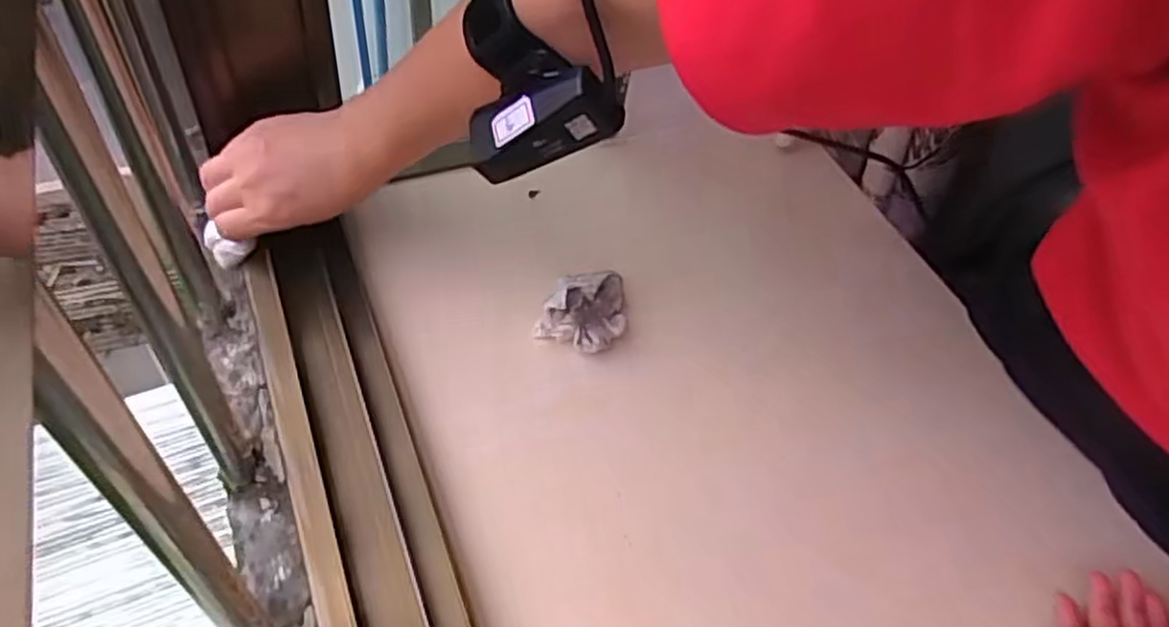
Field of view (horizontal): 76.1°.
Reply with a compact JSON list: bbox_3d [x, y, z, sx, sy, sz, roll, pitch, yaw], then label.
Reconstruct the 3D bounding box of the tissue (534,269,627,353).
[{"bbox_3d":[0.003,-0.002,0.517,0.051,0.035,0.068,23,51,10],"label":"tissue"}]

